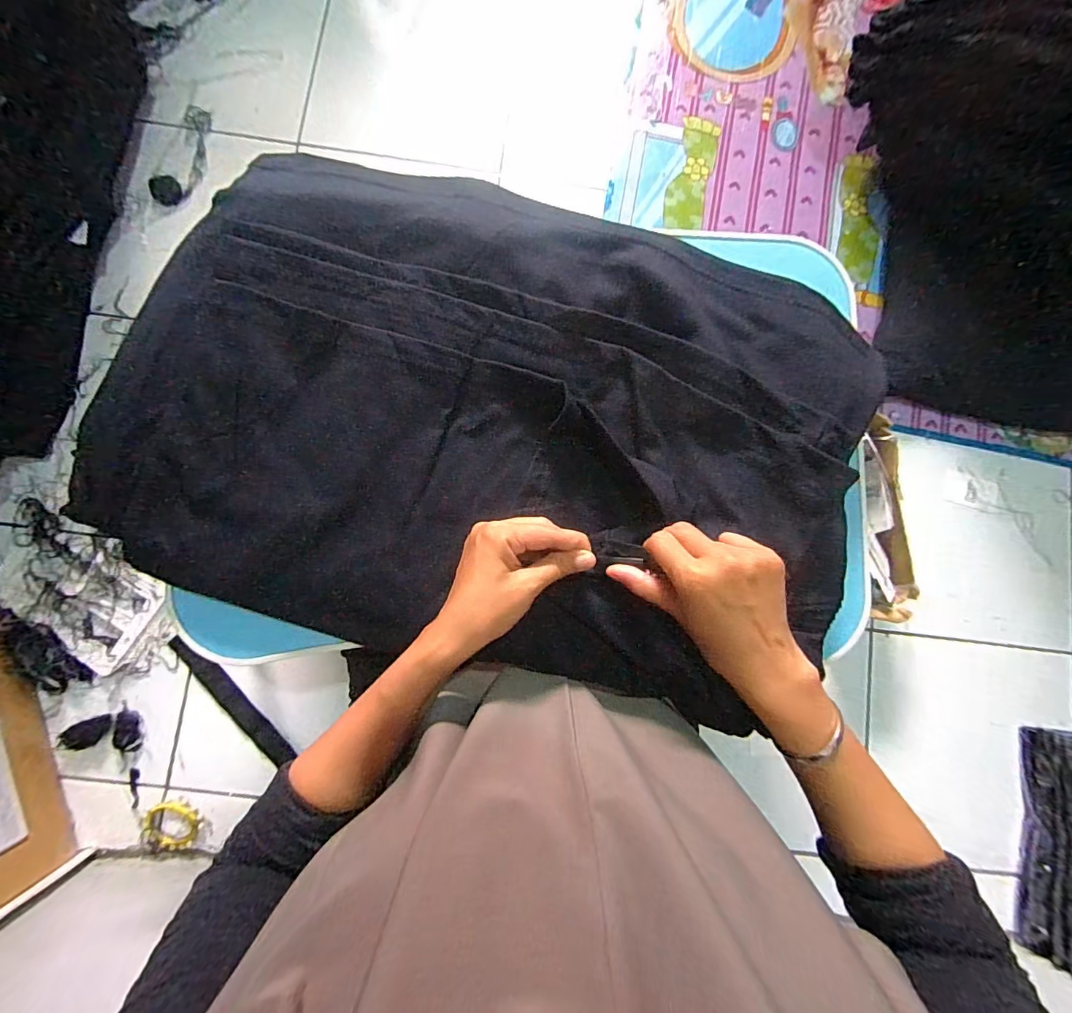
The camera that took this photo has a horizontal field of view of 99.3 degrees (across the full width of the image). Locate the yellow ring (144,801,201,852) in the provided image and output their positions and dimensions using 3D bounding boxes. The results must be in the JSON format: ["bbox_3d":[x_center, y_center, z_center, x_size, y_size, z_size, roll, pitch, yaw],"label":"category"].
[{"bbox_3d":[-0.456,0.401,0.572,0.068,0.010,0.058,-4,85,-3],"label":"yellow ring"}]

